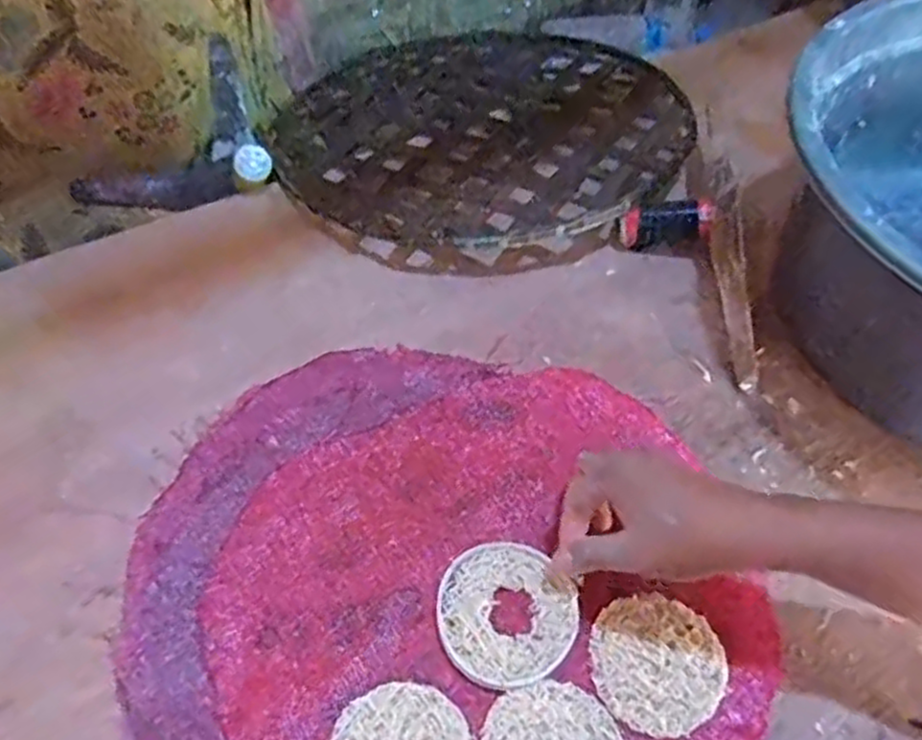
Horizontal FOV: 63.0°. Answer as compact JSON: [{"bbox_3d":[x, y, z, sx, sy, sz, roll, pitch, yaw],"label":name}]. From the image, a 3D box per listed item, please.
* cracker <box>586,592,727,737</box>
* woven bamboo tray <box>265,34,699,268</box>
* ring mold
[{"bbox_3d":[0.118,0.175,0.455,0.078,0.006,0.078,1,52,-1],"label":"cracker"},{"bbox_3d":[0.014,-0.246,0.780,0.395,0.078,0.406,-13,55,-12],"label":"woven bamboo tray"},{"bbox_3d":[0.027,0.151,0.473,0.088,0.007,0.091,-35,60,-25],"label":"ring mold"}]

